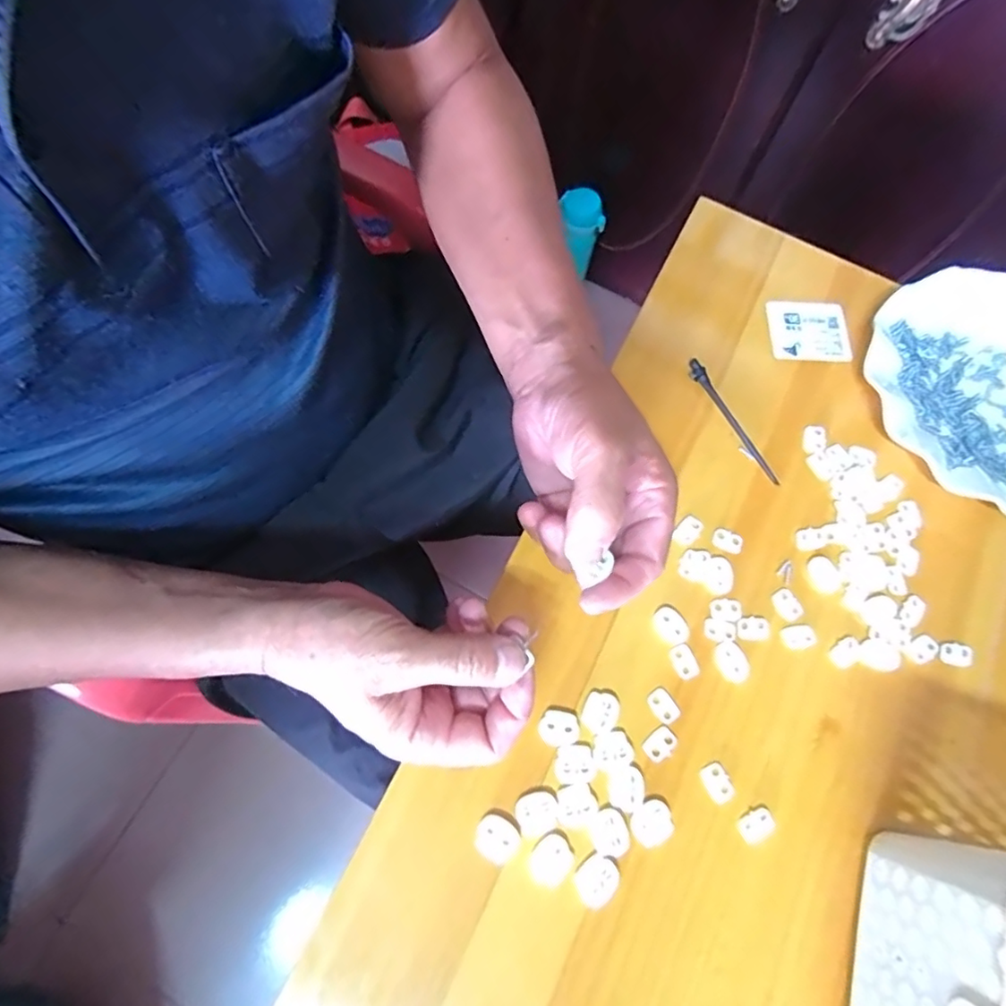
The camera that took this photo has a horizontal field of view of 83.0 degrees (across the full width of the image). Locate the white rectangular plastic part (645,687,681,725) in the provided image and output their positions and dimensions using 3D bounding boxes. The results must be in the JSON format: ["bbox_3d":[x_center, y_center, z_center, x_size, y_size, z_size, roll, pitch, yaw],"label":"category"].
[{"bbox_3d":[0.095,0.120,0.336,0.014,0.004,0.020,-31,77,-12],"label":"white rectangular plastic part"}]

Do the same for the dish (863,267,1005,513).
[{"bbox_3d":[0.349,-0.081,0.402,0.172,0.019,0.179,1,73,-4],"label":"dish"}]

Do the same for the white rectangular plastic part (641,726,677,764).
[{"bbox_3d":[0.091,0.140,0.328,0.020,0.004,0.015,-31,77,-12],"label":"white rectangular plastic part"}]

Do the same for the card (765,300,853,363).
[{"bbox_3d":[0.230,-0.129,0.429,0.060,0.004,0.050,2,75,-1],"label":"card"}]

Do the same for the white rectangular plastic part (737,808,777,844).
[{"bbox_3d":[0.143,0.181,0.319,0.020,0.004,0.014,-29,77,-12],"label":"white rectangular plastic part"}]

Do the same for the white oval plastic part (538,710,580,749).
[{"bbox_3d":[0.032,0.130,0.327,0.023,0.004,0.020,2,73,-3],"label":"white oval plastic part"}]

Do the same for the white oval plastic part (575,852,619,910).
[{"bbox_3d":[0.050,0.202,0.303,0.024,0.004,0.021,-34,78,-13],"label":"white oval plastic part"}]

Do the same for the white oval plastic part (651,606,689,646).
[{"bbox_3d":[0.103,0.076,0.351,0.017,0.004,0.023,-32,77,-12],"label":"white oval plastic part"}]

